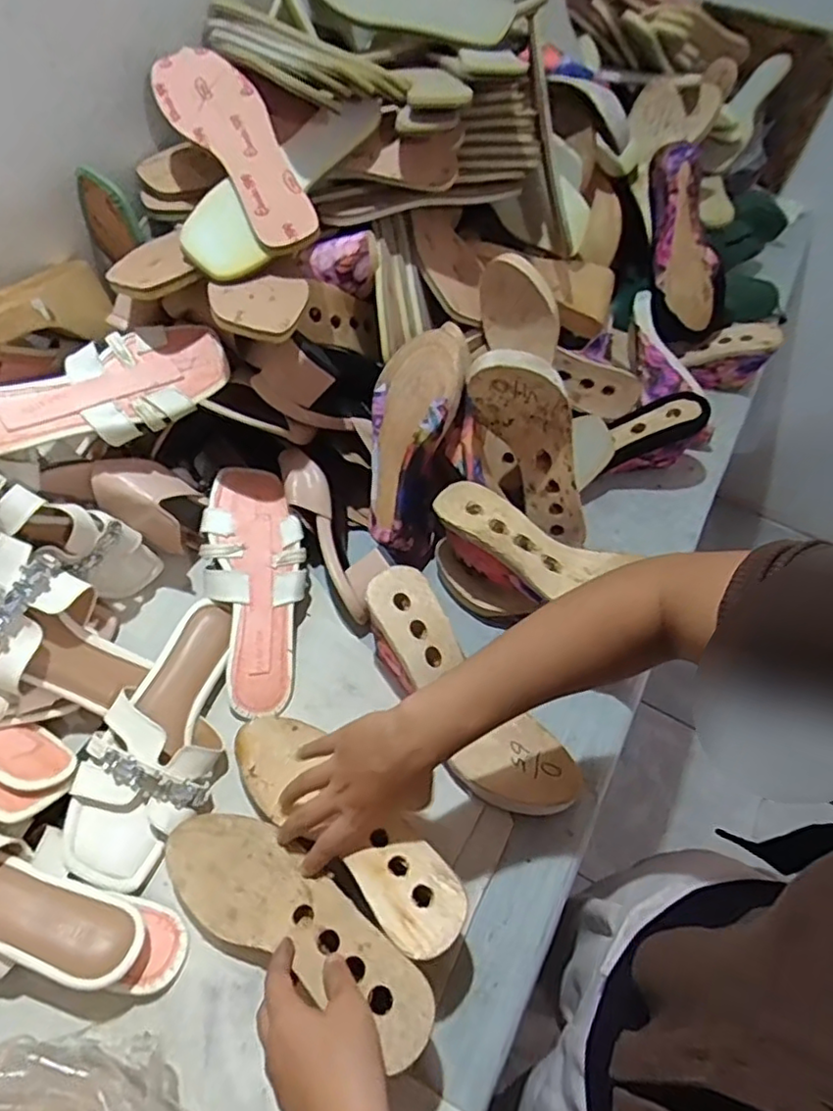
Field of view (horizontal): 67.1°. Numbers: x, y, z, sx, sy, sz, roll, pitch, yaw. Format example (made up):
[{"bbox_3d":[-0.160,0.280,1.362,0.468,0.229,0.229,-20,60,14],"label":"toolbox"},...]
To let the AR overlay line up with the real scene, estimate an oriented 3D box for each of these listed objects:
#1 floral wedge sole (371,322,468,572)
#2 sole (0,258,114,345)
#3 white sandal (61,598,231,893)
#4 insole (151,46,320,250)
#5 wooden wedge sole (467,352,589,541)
[{"bbox_3d":[-0.003,-0.107,0.631,0.085,0.236,0.075,8,12,2],"label":"floral wedge sole"},{"bbox_3d":[-0.358,-0.217,0.571,0.071,0.057,0.208,20,40,10],"label":"sole"},{"bbox_3d":[-0.209,0.150,0.539,0.100,0.045,0.240,18,56,9],"label":"white sandal"},{"bbox_3d":[-0.167,-0.388,0.588,0.077,0.010,0.240,-36,82,-8],"label":"insole"},{"bbox_3d":[0.116,-0.110,0.631,0.083,0.224,0.055,3,47,39],"label":"wooden wedge sole"}]

